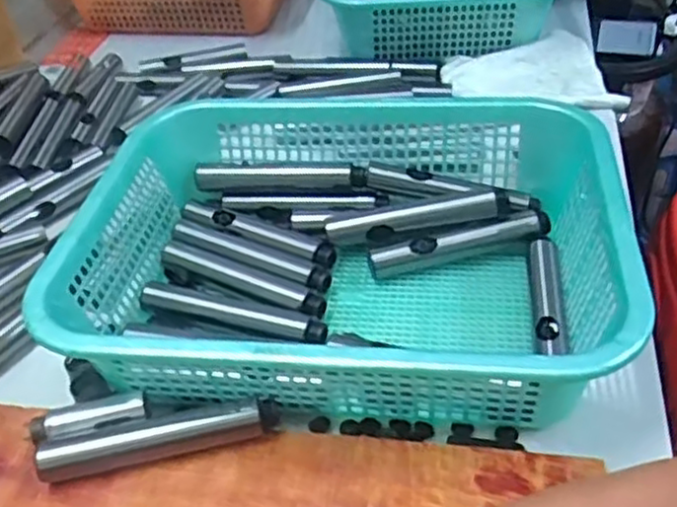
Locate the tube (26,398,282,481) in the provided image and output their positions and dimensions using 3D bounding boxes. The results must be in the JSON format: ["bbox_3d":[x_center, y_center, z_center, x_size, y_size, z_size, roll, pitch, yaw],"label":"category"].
[{"bbox_3d":[-0.116,0.120,0.470,0.151,0.024,0.025,-10,41,-6],"label":"tube"}]

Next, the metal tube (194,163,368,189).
[{"bbox_3d":[-0.052,-0.070,0.655,0.154,0.028,0.022,2,41,7],"label":"metal tube"}]

